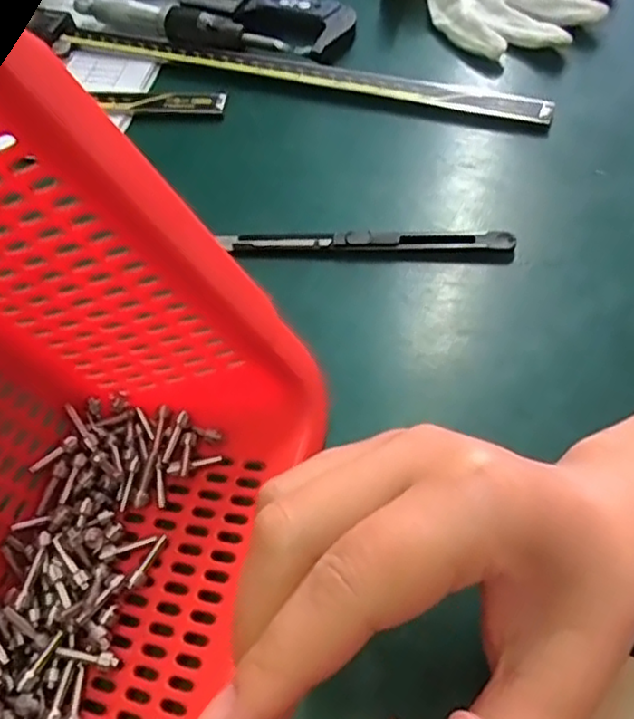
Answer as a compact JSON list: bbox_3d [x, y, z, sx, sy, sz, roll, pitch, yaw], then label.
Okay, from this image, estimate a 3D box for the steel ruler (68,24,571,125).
[{"bbox_3d":[-0.018,-0.172,0.403,0.307,0.005,0.018,15,70,14],"label":"steel ruler"}]

